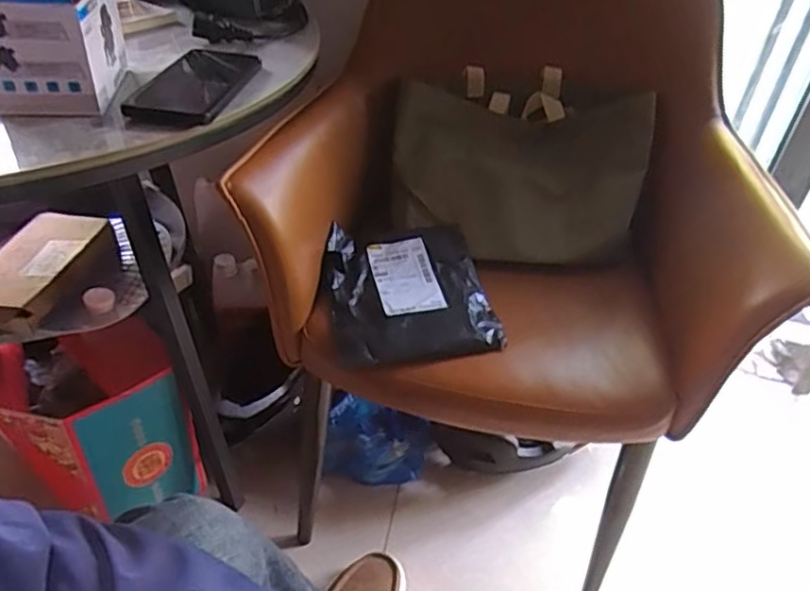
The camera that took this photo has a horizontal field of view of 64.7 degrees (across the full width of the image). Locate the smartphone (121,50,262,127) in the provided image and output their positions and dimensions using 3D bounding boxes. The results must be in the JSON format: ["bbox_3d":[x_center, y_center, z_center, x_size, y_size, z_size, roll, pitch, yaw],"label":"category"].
[{"bbox_3d":[-0.197,-0.204,0.609,0.081,0.014,0.187,7,39,3],"label":"smartphone"}]

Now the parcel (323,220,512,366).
[{"bbox_3d":[0.001,-0.006,0.787,0.197,0.042,0.212,-5,39,-11],"label":"parcel"}]

